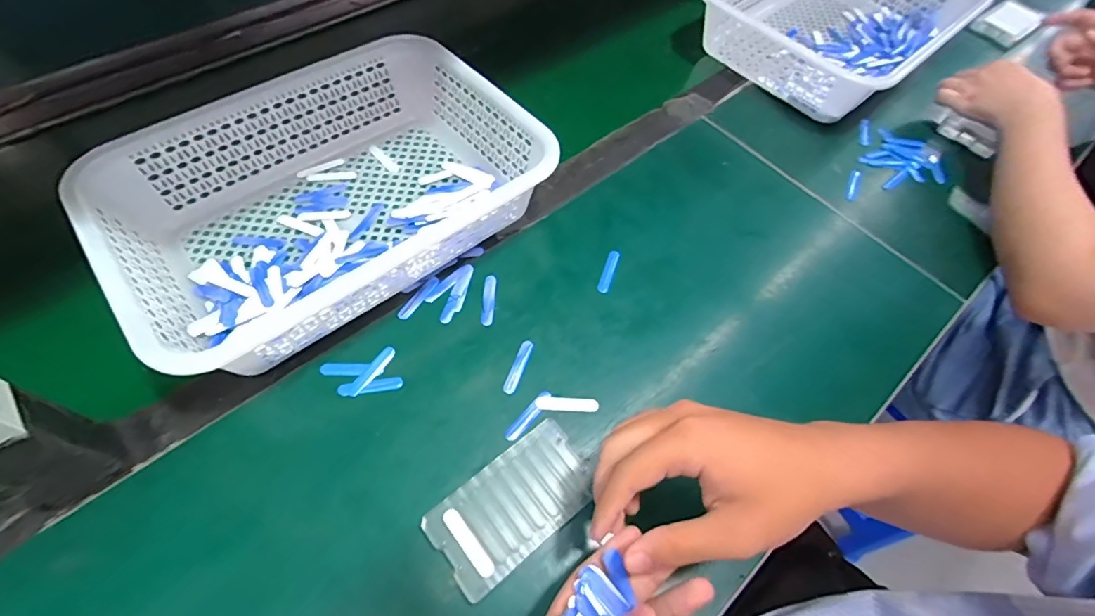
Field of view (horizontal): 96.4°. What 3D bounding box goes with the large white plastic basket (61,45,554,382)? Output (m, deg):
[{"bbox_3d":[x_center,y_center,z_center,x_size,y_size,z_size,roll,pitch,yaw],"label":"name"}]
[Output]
[{"bbox_3d":[-0.201,-0.112,0.458,0.349,0.081,0.241,-35,68,-21],"label":"large white plastic basket"}]

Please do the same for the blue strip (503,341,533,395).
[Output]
[{"bbox_3d":[-0.025,0.051,0.423,0.012,0.005,0.050,19,60,7],"label":"blue strip"}]

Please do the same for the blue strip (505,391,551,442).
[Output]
[{"bbox_3d":[-0.015,0.088,0.399,0.012,0.006,0.051,38,64,17],"label":"blue strip"}]

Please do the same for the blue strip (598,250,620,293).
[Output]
[{"bbox_3d":[0.060,-0.037,0.478,0.011,0.006,0.052,18,60,7],"label":"blue strip"}]

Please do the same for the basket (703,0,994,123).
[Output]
[{"bbox_3d":[0.401,-0.410,0.685,0.275,0.083,0.385,40,65,18],"label":"basket"}]

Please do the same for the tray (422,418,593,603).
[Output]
[{"bbox_3d":[-0.024,0.143,0.360,0.119,0.011,0.067,-35,68,-21],"label":"tray"}]

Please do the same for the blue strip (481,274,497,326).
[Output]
[{"bbox_3d":[-0.054,-0.008,0.454,0.011,0.004,0.052,2,60,-2],"label":"blue strip"}]

